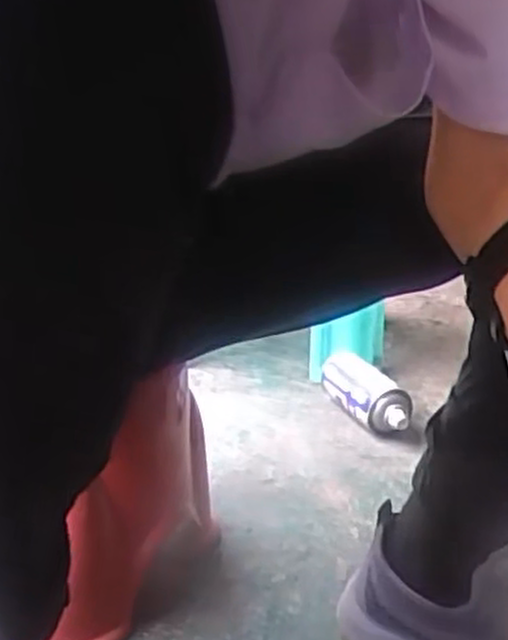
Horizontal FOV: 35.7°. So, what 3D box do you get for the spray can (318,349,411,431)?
[{"bbox_3d":[0.144,0.097,1.026,0.064,0.071,0.164,-2,18,-18],"label":"spray can"}]

